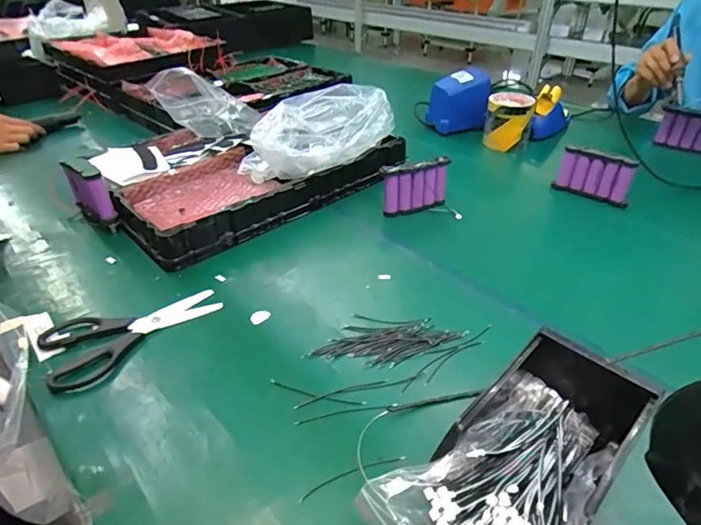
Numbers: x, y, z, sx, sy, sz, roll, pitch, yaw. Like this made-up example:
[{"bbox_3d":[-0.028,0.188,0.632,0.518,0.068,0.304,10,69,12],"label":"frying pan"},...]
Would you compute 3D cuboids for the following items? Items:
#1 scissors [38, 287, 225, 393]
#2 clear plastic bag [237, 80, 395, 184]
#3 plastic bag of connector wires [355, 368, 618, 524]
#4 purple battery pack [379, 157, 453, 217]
[{"bbox_3d":[-0.246,0.073,0.527,0.187,0.008,0.100,-27,45,-33],"label":"scissors"},{"bbox_3d":[-0.051,-0.206,0.738,0.252,0.105,0.096,-28,43,-13],"label":"clear plastic bag"},{"bbox_3d":[0.129,0.166,0.354,0.144,0.069,0.204,29,44,32],"label":"plastic bag of connector wires"},{"bbox_3d":[0.103,-0.115,0.731,0.108,0.089,0.027,-15,39,-22],"label":"purple battery pack"}]

